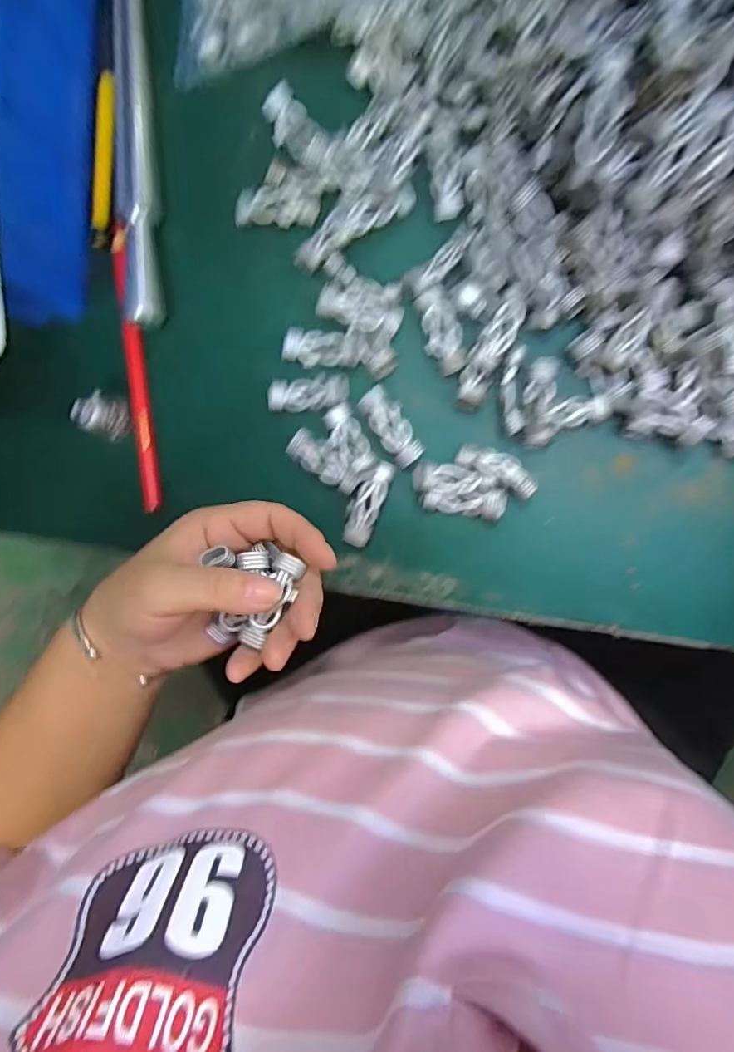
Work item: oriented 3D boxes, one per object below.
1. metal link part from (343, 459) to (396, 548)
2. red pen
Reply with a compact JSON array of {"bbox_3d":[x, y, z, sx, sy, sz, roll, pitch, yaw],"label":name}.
[{"bbox_3d":[0.000,-0.013,0.289,0.017,0.007,0.051,20,98,4],"label":"metal link part"},{"bbox_3d":[-0.137,-0.092,0.298,0.010,0.007,0.163,-4,95,6],"label":"red pen"}]

